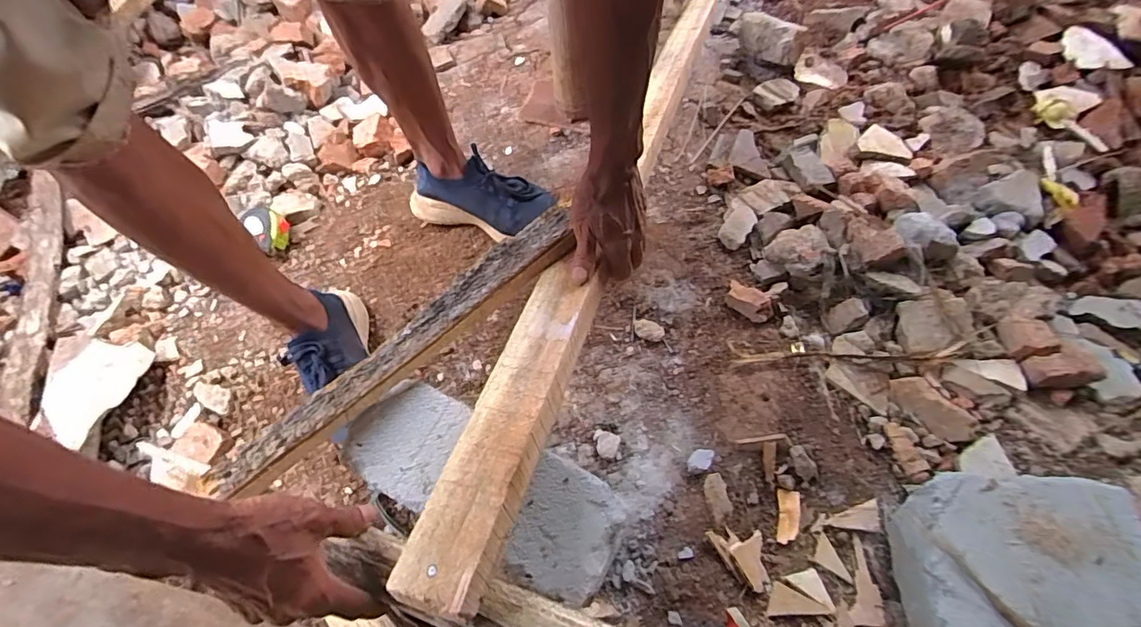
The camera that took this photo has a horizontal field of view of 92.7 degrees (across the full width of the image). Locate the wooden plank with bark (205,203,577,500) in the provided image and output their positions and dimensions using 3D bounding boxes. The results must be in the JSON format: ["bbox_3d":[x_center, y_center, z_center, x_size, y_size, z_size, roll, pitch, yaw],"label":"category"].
[{"bbox_3d":[-0.144,0.023,0.512,0.049,0.019,0.388,41,72,20],"label":"wooden plank with bark"}]

